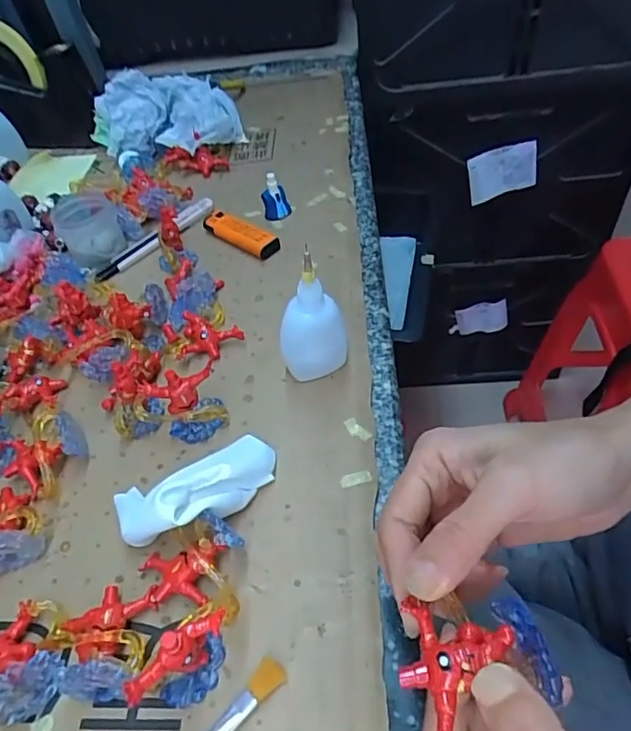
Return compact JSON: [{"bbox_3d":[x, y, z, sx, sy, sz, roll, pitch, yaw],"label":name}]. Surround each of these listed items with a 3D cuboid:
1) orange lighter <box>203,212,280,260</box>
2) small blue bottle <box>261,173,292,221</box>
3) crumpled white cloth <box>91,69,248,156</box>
[{"bbox_3d":[-0.066,-0.118,0.475,0.081,0.017,0.020,31,60,29],"label":"orange lighter"},{"bbox_3d":[-0.036,-0.154,0.486,0.024,0.040,0.016,-6,50,2],"label":"small blue bottle"},{"bbox_3d":[-0.171,-0.276,0.585,0.166,0.066,0.089,11,52,13],"label":"crumpled white cloth"}]

